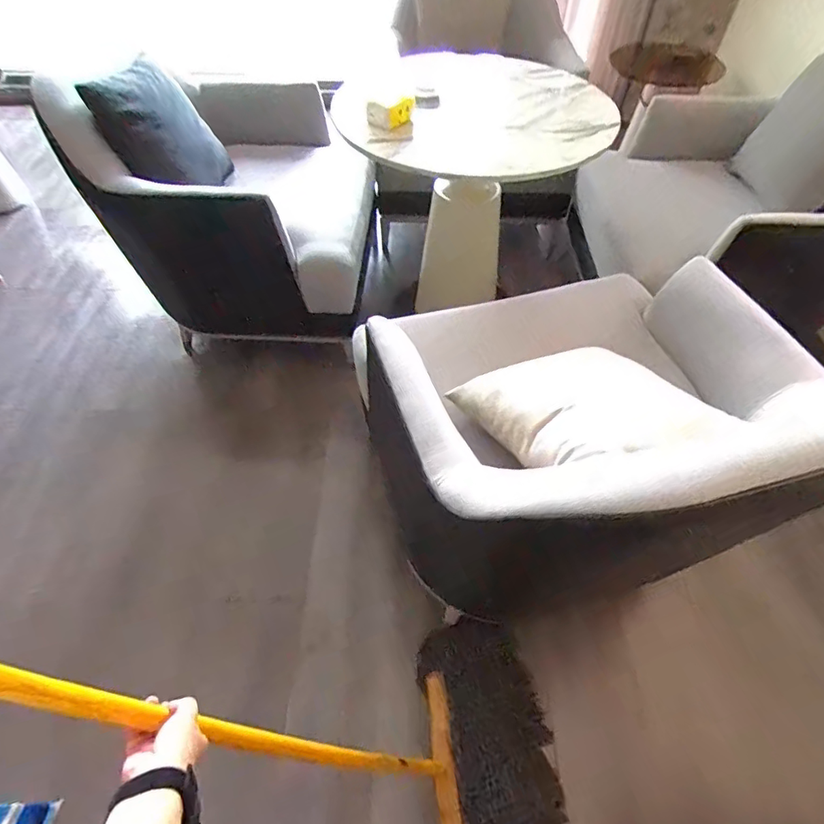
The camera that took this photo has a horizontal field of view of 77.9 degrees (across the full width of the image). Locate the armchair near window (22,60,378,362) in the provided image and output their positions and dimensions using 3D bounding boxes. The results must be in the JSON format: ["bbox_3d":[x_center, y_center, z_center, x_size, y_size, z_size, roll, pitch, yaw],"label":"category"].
[{"bbox_3d":[-0.558,-0.788,1.747,0.800,0.753,0.958,1,51,0],"label":"armchair near window"}]

